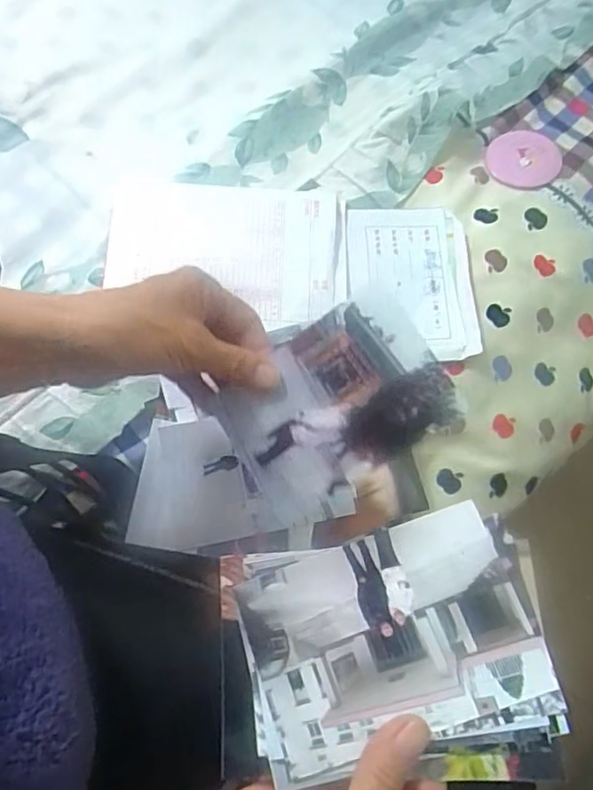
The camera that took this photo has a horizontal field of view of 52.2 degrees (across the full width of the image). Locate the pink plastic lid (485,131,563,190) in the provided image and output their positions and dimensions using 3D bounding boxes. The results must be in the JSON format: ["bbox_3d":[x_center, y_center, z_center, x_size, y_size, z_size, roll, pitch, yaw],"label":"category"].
[{"bbox_3d":[0.214,-0.221,0.565,0.072,0.006,0.064,-42,73,-18],"label":"pink plastic lid"}]

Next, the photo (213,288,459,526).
[{"bbox_3d":[0.018,0.008,0.344,0.125,0.004,0.087,-31,82,17],"label":"photo"}]

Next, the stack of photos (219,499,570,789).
[{"bbox_3d":[0.038,0.117,0.284,0.150,0.005,0.111,-7,73,8],"label":"stack of photos"}]

